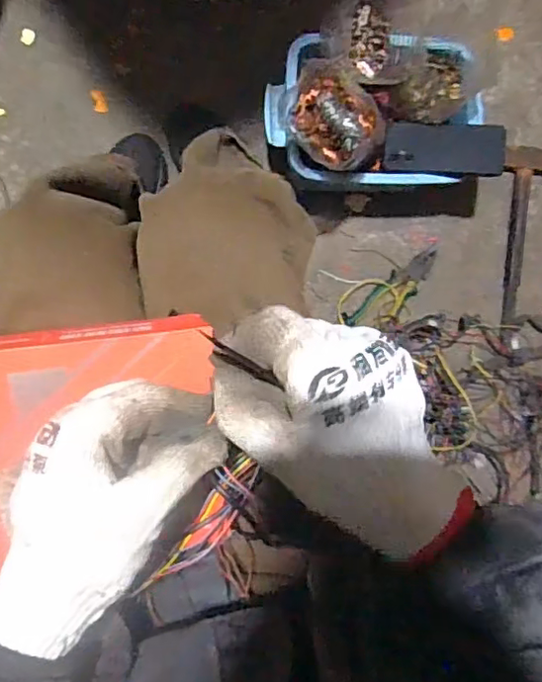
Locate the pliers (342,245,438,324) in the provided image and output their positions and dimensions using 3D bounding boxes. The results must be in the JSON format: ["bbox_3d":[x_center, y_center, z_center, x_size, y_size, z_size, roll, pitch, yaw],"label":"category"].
[{"bbox_3d":[0.208,-0.079,0.944,0.193,0.019,0.056,-39,98,-3],"label":"pliers"}]

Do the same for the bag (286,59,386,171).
[{"bbox_3d":[0.079,-0.276,0.724,0.126,0.119,0.115,38,87,-8],"label":"bag"}]

